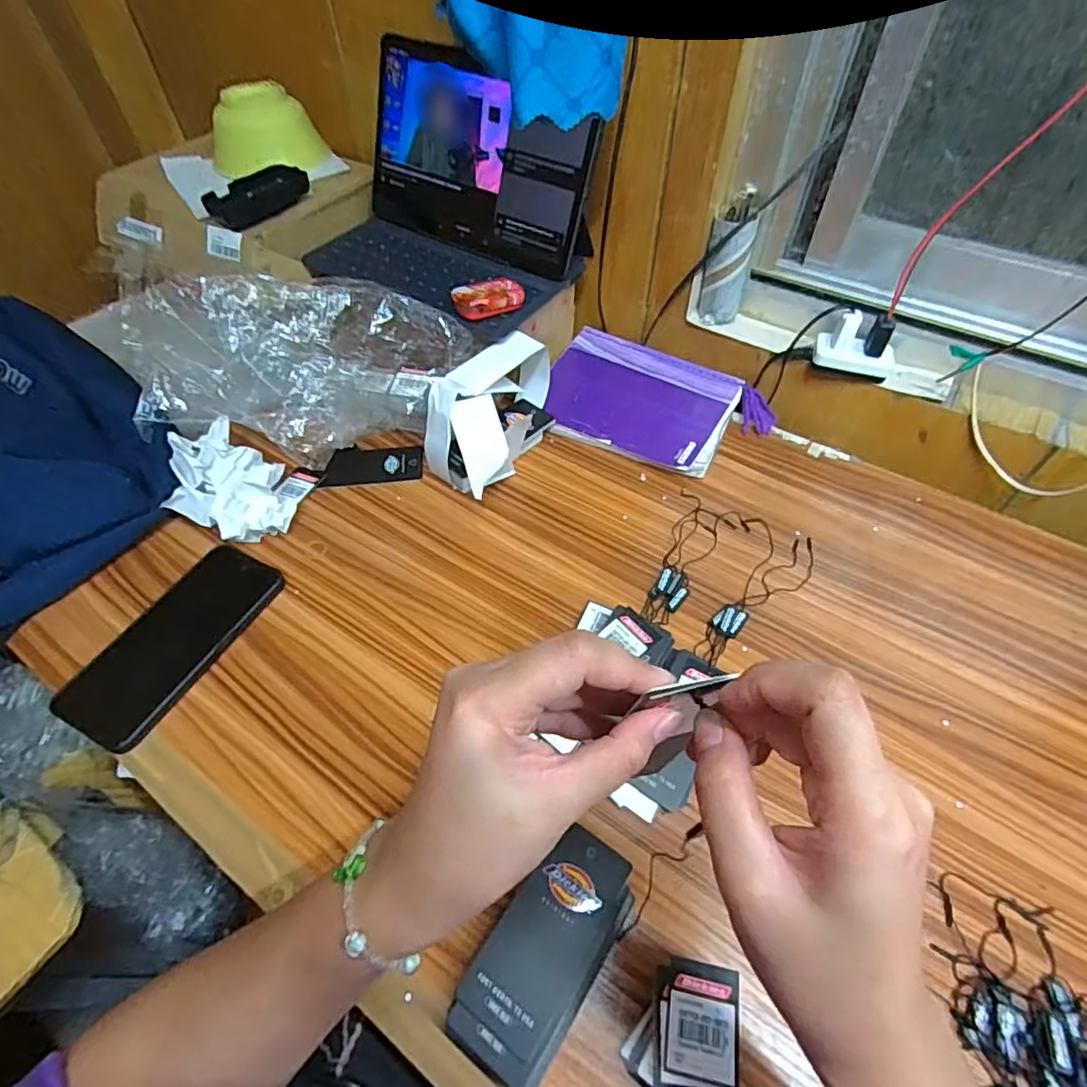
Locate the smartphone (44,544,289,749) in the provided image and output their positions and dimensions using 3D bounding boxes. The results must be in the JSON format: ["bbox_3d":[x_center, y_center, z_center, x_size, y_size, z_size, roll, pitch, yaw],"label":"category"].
[{"bbox_3d":[-0.294,0.075,0.462,0.080,0.011,0.171,21,55,15],"label":"smartphone"}]

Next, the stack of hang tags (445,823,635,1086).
[{"bbox_3d":[0.004,0.230,0.330,0.058,0.030,0.120,31,58,21],"label":"stack of hang tags"}]

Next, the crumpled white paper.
[{"bbox_3d":[-0.294,-0.051,0.535,0.095,0.054,0.136,-33,59,-23],"label":"crumpled white paper"}]

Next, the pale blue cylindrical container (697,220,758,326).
[{"bbox_3d":[0.186,-0.277,0.584,0.045,0.093,0.041,12,53,9],"label":"pale blue cylindrical container"}]

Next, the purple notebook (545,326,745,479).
[{"bbox_3d":[0.101,-0.158,0.632,0.200,0.032,0.149,22,55,16],"label":"purple notebook"}]

